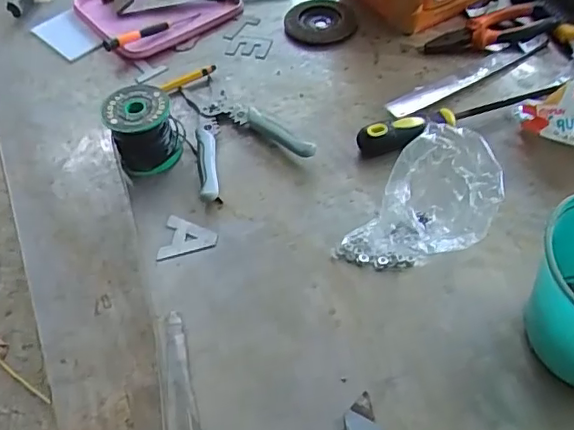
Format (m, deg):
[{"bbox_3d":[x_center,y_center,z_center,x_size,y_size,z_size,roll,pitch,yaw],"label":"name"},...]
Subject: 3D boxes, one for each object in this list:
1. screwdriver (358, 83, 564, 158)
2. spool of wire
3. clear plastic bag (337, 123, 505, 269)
[{"bbox_3d":[0.192,-0.108,0.615,0.240,0.032,0.027,-16,52,-8],"label":"screwdriver"},{"bbox_3d":[-0.151,-0.089,0.597,0.065,0.070,0.060,-2,51,3],"label":"spool of wire"},{"bbox_3d":[0.107,0.005,0.467,0.114,0.134,0.095,-13,51,-7],"label":"clear plastic bag"}]

